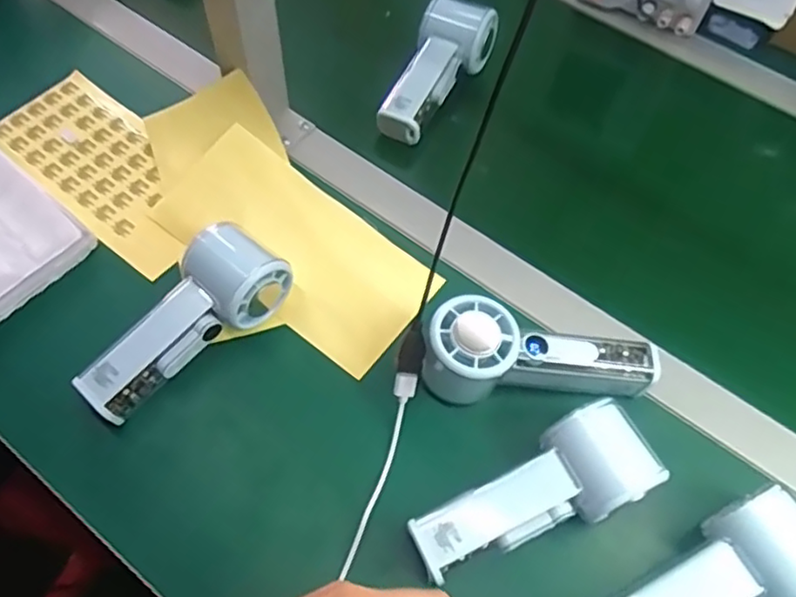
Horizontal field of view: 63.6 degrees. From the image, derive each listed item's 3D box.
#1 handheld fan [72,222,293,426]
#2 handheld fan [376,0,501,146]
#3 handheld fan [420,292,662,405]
[{"bbox_3d":[-0.145,0.014,0.426,0.058,0.057,0.146,38,64,17],"label":"handheld fan"},{"bbox_3d":[0.031,-0.206,0.566,0.058,0.050,0.142,29,62,13],"label":"handheld fan"},{"bbox_3d":[0.094,0.044,0.421,0.153,0.055,0.058,10,60,3],"label":"handheld fan"}]

